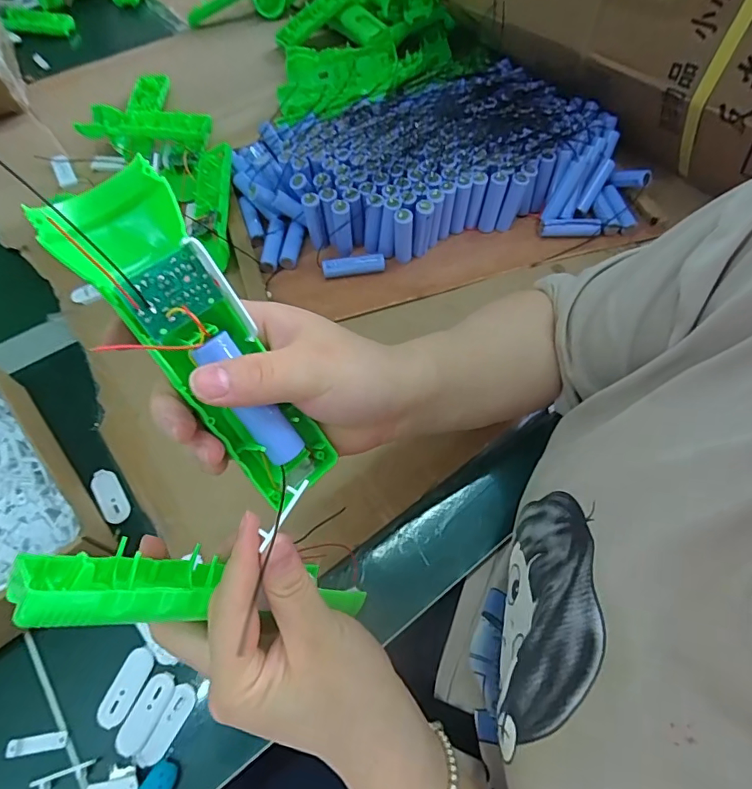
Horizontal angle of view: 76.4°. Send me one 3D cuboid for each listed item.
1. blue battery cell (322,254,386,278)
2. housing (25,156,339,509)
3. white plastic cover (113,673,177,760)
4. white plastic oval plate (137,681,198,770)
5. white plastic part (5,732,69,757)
[{"bbox_3d":[-0.023,-0.136,0.503,0.065,0.018,0.015,-8,61,-6],"label":"blue battery cell"},{"bbox_3d":[-0.075,-0.018,0.216,0.047,0.028,0.166,-39,112,-21],"label":"housing"},{"bbox_3d":[-0.157,0.217,0.327,0.020,0.004,0.050,21,62,10],"label":"white plastic cover"},{"bbox_3d":[-0.141,0.226,0.327,0.017,0.006,0.049,20,62,9],"label":"white plastic oval plate"},{"bbox_3d":[-0.225,0.231,0.316,0.038,0.004,0.010,-6,61,-5],"label":"white plastic part"}]

